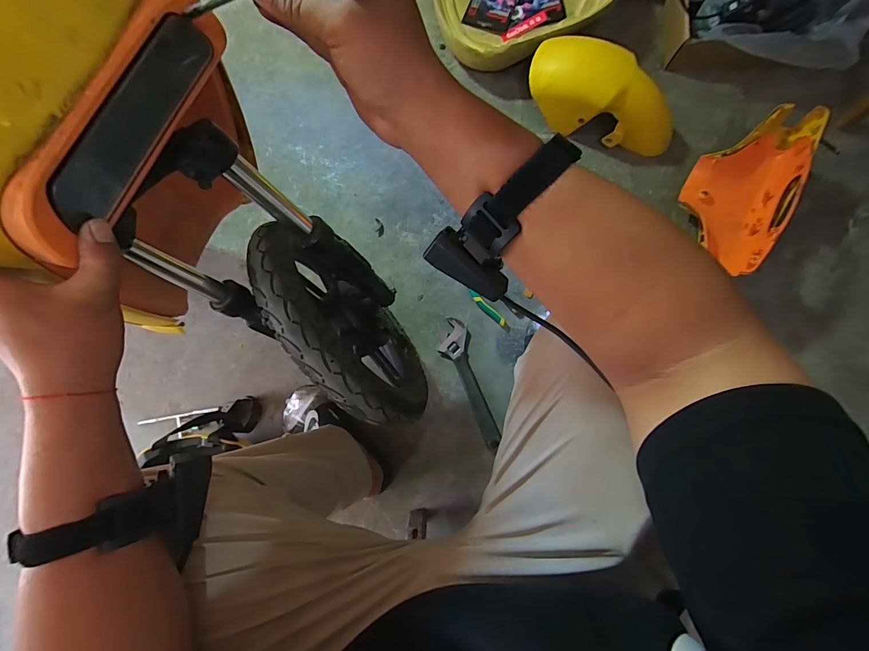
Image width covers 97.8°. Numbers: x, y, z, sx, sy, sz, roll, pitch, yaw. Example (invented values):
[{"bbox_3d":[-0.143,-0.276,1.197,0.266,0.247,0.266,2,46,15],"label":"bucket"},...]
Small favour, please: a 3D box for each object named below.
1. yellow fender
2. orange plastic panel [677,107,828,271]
[{"bbox_3d":[0.357,-0.466,0.795,0.346,0.154,0.107,22,86,-11],"label":"yellow fender"},{"bbox_3d":[0.606,-0.276,0.738,0.178,0.117,0.337,41,88,6],"label":"orange plastic panel"}]

